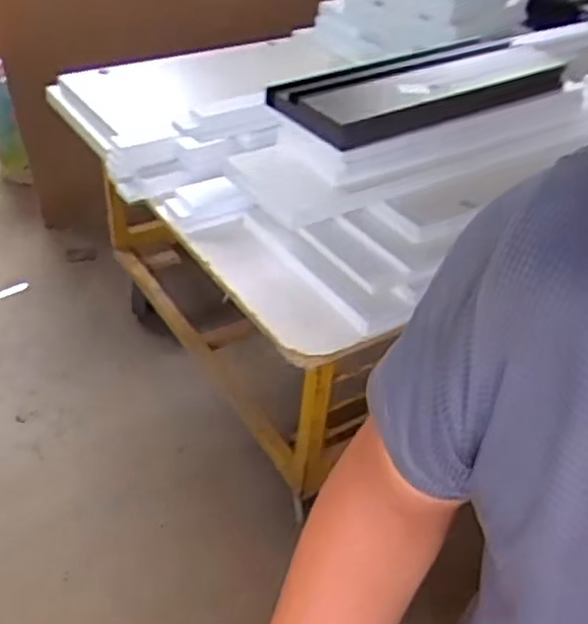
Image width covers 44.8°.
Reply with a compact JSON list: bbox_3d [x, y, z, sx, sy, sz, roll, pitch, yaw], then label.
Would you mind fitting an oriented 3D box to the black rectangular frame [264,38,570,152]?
[{"bbox_3d":[0.265,-0.452,1.403,0.678,0.055,0.201,-22,47,-28],"label":"black rectangular frame"}]

